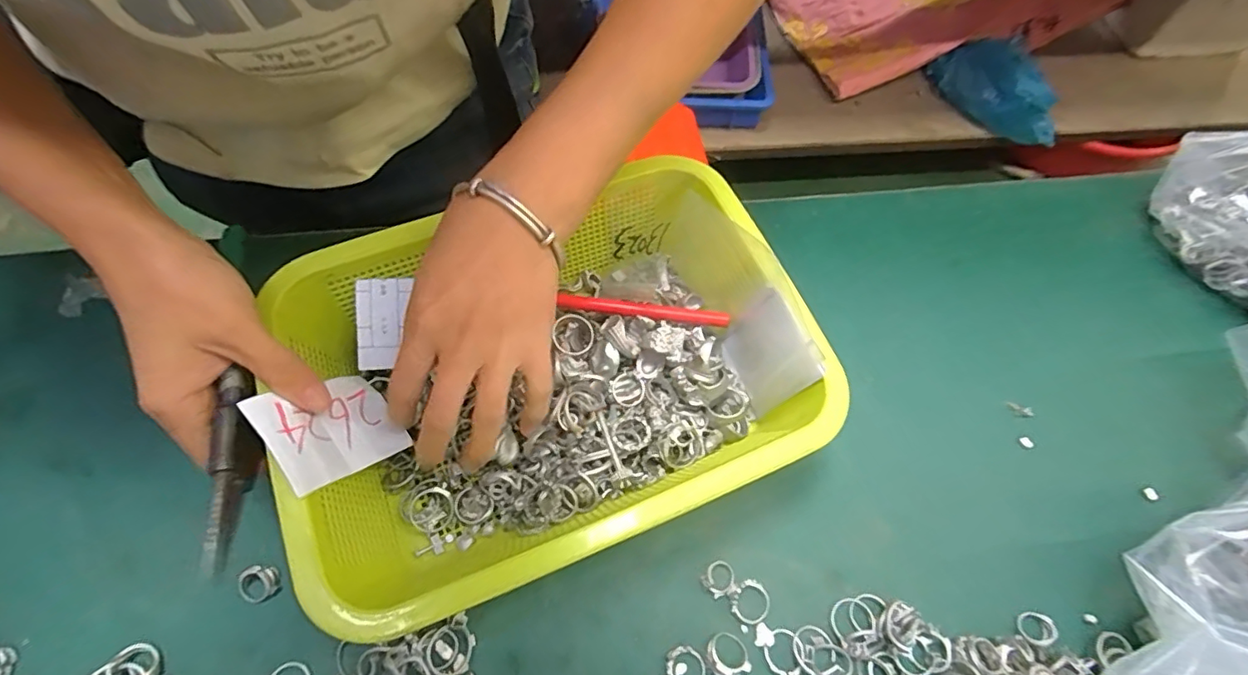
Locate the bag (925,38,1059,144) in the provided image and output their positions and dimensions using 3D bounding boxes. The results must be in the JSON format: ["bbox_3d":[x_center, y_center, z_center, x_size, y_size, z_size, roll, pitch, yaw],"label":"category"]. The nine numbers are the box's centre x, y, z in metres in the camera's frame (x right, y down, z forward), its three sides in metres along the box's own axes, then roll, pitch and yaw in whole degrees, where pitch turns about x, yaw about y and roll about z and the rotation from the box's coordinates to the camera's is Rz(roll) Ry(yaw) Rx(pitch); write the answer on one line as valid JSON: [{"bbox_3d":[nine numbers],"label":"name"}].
[{"bbox_3d":[0.775,-0.525,1.157,0.082,0.143,0.287,-36,70,-18],"label":"bag"}]

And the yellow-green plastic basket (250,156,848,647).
[{"bbox_3d":[-0.053,0.025,0.310,0.287,0.093,0.185,-19,62,-14],"label":"yellow-green plastic basket"}]

